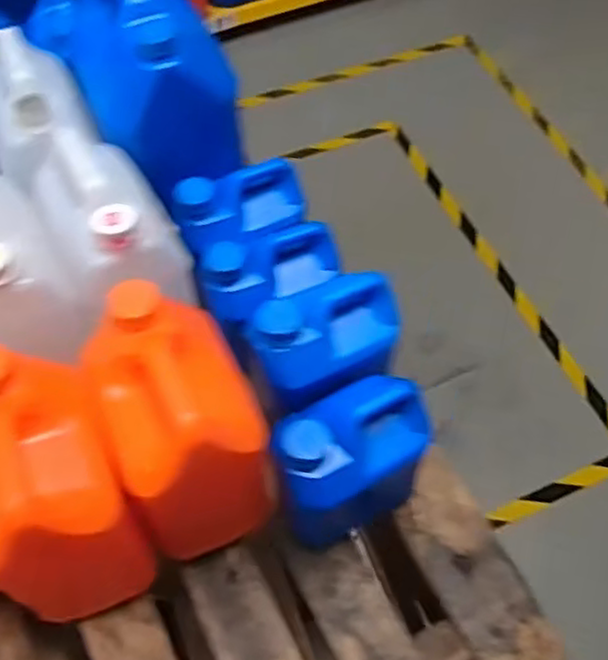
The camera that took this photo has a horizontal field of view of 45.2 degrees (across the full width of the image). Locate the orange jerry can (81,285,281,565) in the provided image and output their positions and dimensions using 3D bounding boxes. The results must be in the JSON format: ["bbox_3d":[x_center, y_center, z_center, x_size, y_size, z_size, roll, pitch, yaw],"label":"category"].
[{"bbox_3d":[-0.125,0.103,0.745,0.142,0.292,0.167,-23,61,-13],"label":"orange jerry can"}]

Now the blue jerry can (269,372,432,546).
[{"bbox_3d":[0.048,0.140,0.786,0.156,0.198,0.099,-24,61,-14],"label":"blue jerry can"}]

